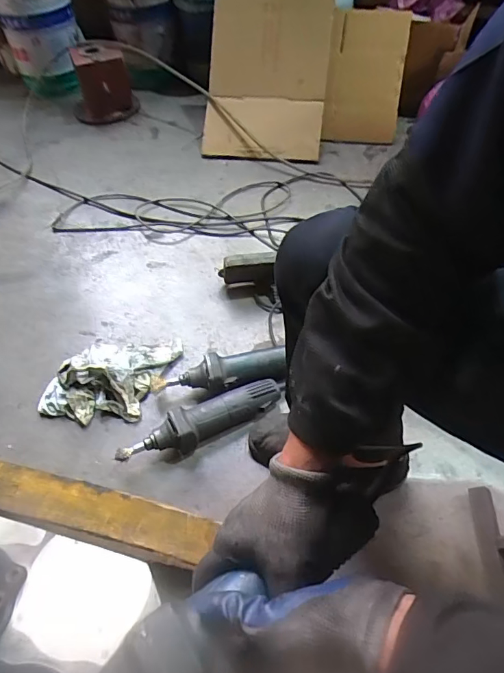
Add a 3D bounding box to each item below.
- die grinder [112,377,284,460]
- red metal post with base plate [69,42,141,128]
[{"bbox_3d":[-0.084,0.147,0.791,0.298,0.055,0.063,-22,53,-16],"label":"die grinder"},{"bbox_3d":[-0.521,-0.876,1.537,0.210,0.218,0.197,-18,52,-10],"label":"red metal post with base plate"}]

